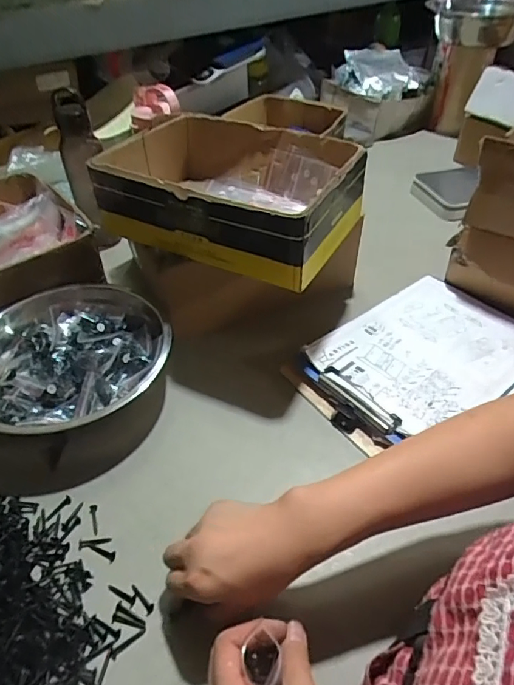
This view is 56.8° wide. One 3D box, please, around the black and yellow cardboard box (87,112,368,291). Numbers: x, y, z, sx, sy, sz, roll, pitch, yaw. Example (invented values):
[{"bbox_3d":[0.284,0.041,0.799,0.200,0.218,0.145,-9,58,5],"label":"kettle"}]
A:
[{"bbox_3d":[-0.025,-0.208,0.637,0.298,0.097,0.244,19,48,21],"label":"black and yellow cardboard box"}]

